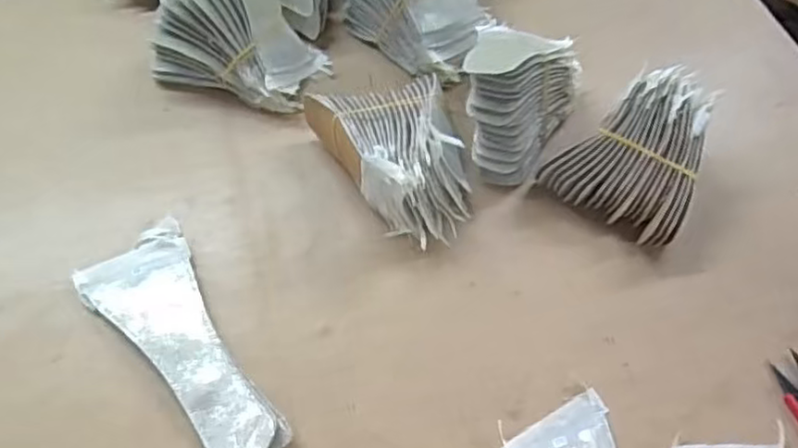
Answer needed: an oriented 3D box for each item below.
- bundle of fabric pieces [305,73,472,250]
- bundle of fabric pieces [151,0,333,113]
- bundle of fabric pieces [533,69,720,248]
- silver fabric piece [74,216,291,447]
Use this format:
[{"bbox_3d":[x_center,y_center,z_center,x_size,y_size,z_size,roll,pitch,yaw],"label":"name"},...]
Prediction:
[{"bbox_3d":[-0.001,-0.046,0.457,0.088,0.060,0.116,-18,63,-12],"label":"bundle of fabric pieces"},{"bbox_3d":[-0.117,-0.138,0.494,0.116,0.079,0.069,17,61,7],"label":"bundle of fabric pieces"},{"bbox_3d":[0.161,-0.049,0.462,0.090,0.065,0.090,33,64,15],"label":"bundle of fabric pieces"},{"bbox_3d":[-0.121,0.070,0.406,0.064,0.015,0.167,-35,68,-20],"label":"silver fabric piece"}]

